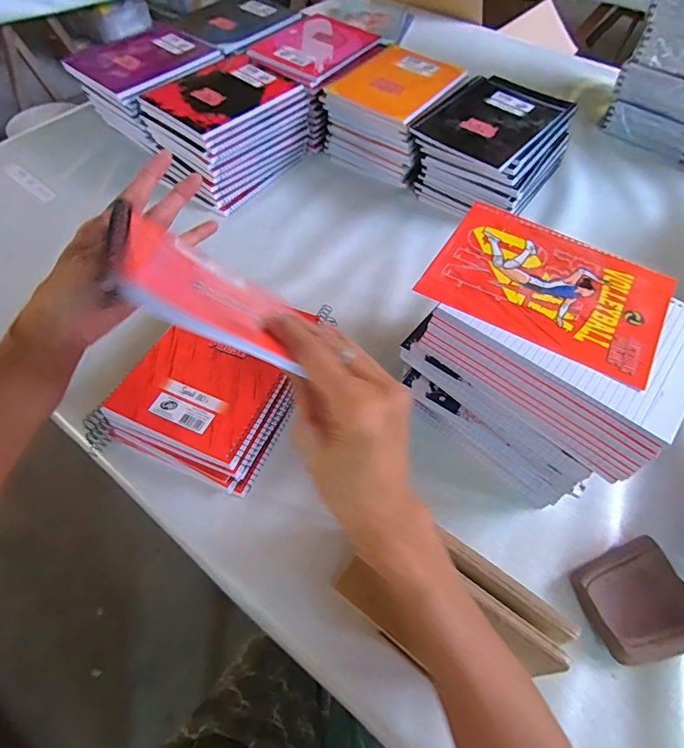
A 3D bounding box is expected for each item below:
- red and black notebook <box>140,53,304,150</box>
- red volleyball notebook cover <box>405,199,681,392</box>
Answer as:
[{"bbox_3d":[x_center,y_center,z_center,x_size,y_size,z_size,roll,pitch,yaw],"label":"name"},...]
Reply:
[{"bbox_3d":[-0.177,-0.419,0.686,0.148,0.019,0.218,32,61,18],"label":"red and black notebook"},{"bbox_3d":[0.183,-0.080,0.408,0.194,0.006,0.146,28,60,17],"label":"red volleyball notebook cover"}]

